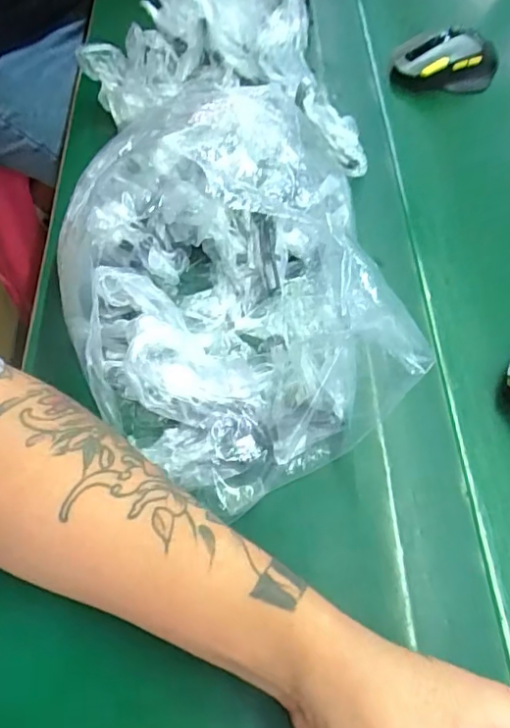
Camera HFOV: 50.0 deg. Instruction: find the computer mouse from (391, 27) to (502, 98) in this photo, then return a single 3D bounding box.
[{"bbox_3d":[0.188,-0.300,0.544,0.105,0.042,0.051,-7,61,-6],"label":"computer mouse"}]

